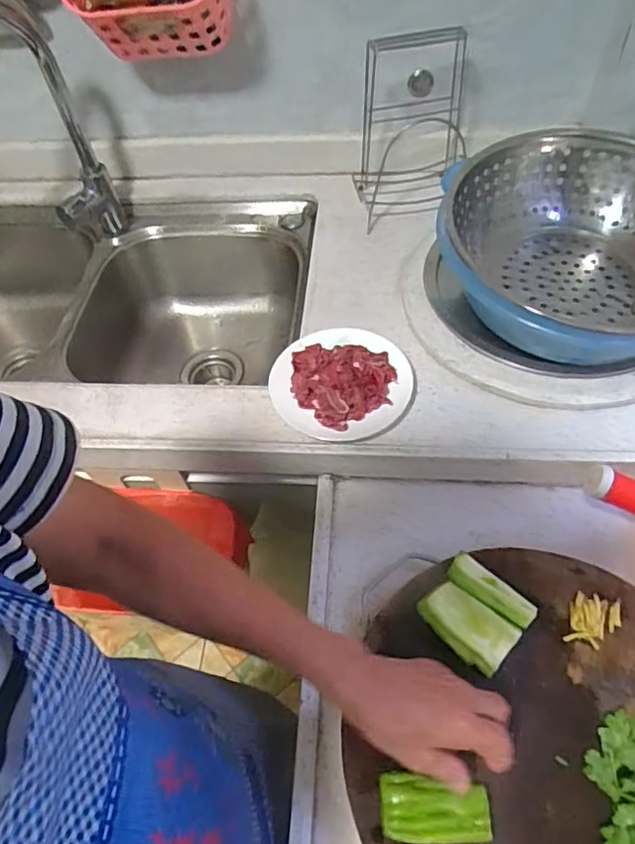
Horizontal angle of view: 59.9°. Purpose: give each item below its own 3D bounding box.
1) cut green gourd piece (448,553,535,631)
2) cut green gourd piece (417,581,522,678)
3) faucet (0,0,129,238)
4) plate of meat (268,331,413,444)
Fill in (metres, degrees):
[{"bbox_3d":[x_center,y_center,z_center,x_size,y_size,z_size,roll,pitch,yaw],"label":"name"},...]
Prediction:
[{"bbox_3d":[0.152,0.150,0.488,0.077,0.028,0.032,33,63,25],"label":"cut green gourd piece"},{"bbox_3d":[0.129,0.180,0.483,0.079,0.029,0.046,35,64,26],"label":"cut green gourd piece"},{"bbox_3d":[-0.420,-0.400,0.788,0.190,0.331,0.131,-23,55,-11],"label":"faucet"},{"bbox_3d":[0.031,-0.048,0.635,0.158,0.044,0.144,-3,54,4],"label":"plate of meat"}]

